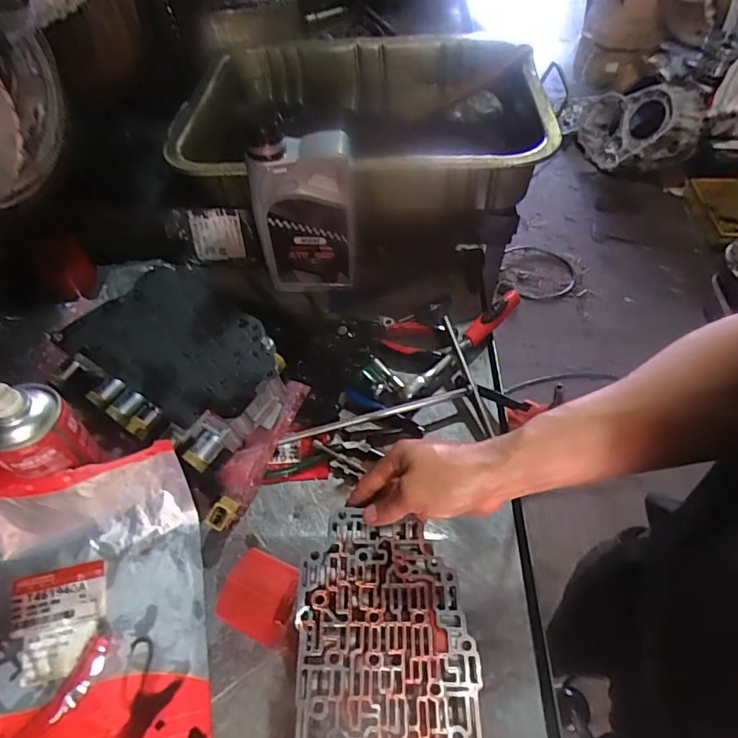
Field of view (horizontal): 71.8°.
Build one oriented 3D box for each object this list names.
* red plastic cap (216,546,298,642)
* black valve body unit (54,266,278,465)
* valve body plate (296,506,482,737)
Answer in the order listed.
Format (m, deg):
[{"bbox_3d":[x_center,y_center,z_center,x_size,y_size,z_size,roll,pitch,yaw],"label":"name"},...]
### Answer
[{"bbox_3d":[-0.096,0.200,0.454,0.054,0.040,0.062,20,56,13],"label":"red plastic cap"},{"bbox_3d":[-0.216,-0.010,0.578,0.259,0.065,0.178,33,60,21],"label":"black valve body unit"},{"bbox_3d":[0.012,0.228,0.381,0.133,0.015,0.231,0,58,3],"label":"valve body plate"}]

